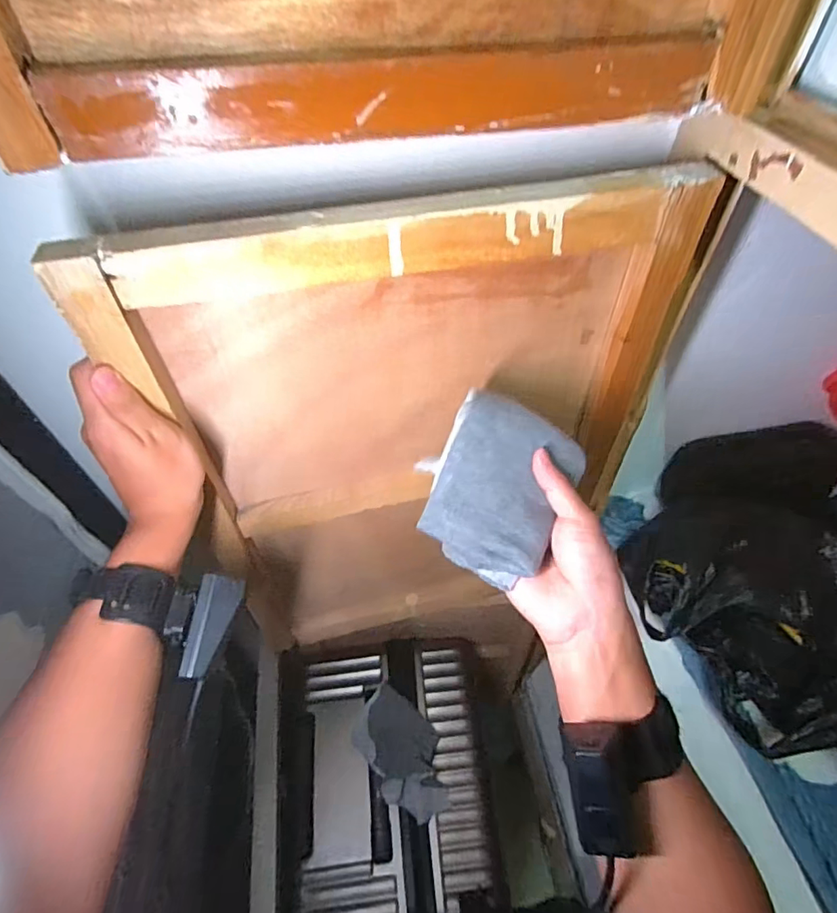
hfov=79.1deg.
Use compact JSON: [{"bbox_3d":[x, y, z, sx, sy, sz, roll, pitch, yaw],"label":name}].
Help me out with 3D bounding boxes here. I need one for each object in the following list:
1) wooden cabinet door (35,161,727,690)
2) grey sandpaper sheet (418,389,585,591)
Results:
[{"bbox_3d":[0.015,0.033,0.517,0.419,0.571,0.035,-11,51,-9],"label":"wooden cabinet door"},{"bbox_3d":[0.057,0.022,0.364,0.095,0.034,0.119,29,80,6],"label":"grey sandpaper sheet"}]

